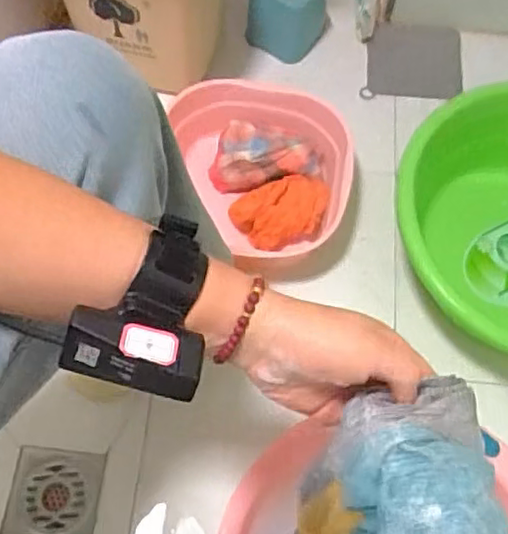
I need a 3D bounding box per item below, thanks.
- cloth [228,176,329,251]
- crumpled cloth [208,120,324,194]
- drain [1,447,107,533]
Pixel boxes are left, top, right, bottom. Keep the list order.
[{"bbox_3d":[0.037,-0.075,0.858,0.133,0.049,0.087,-14,65,-9],"label":"cloth"},{"bbox_3d":[0.018,-0.150,0.880,0.151,0.074,0.076,-2,64,-3],"label":"crumpled cloth"},{"bbox_3d":[-0.232,0.267,0.751,0.103,0.004,0.105,5,64,0],"label":"drain"}]

